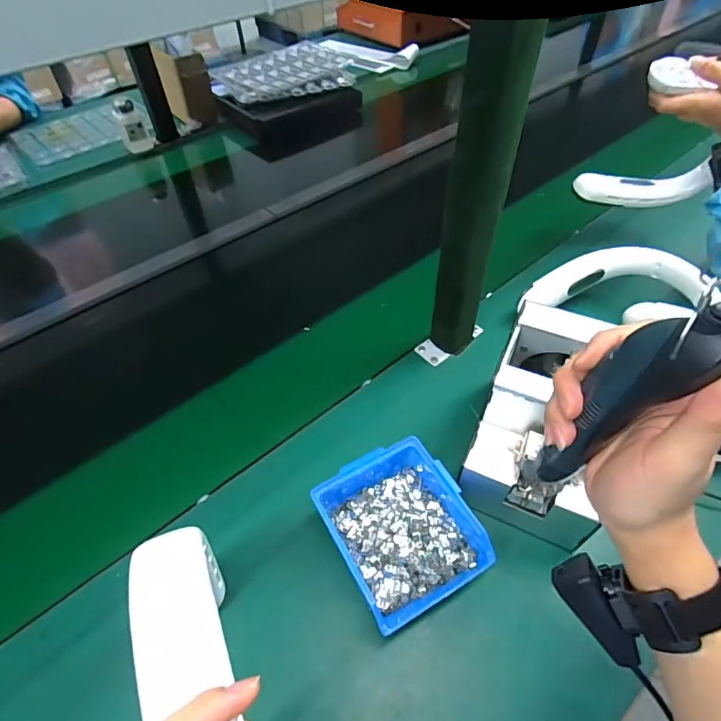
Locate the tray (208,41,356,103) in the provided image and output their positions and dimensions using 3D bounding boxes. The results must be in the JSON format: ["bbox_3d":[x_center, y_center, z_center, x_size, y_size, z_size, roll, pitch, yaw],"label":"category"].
[{"bbox_3d":[-0.223,-0.814,1.251,0.376,0.035,0.308,-13,53,-10],"label":"tray"}]

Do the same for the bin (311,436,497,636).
[{"bbox_3d":[0.035,0.160,0.424,0.122,0.066,0.140,-25,55,-19],"label":"bin"}]

